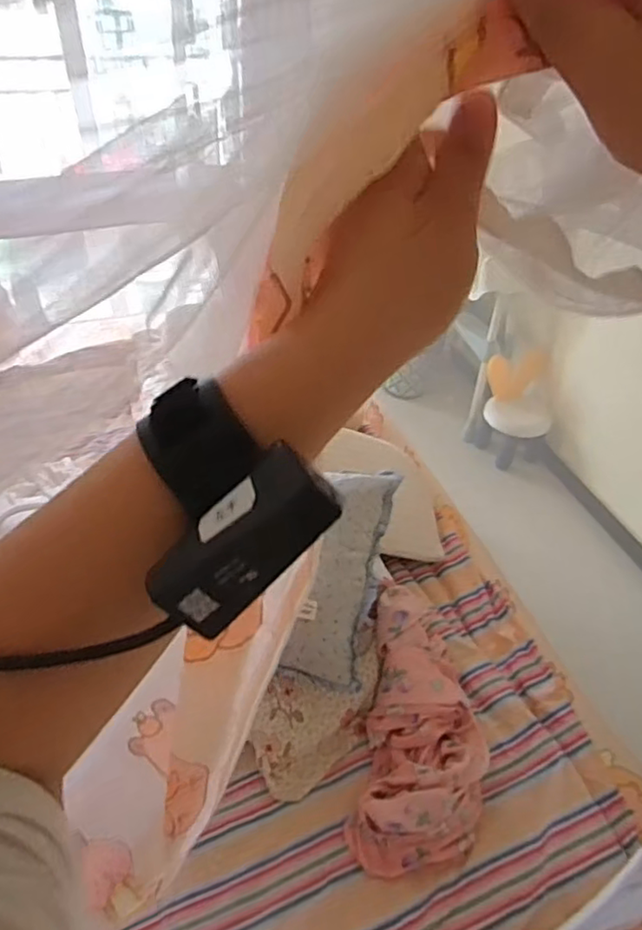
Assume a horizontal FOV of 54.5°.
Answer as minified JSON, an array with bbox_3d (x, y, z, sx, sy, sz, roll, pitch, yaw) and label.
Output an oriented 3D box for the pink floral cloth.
[{"bbox_3d":[0.169,0.423,1.069,0.219,0.102,0.473,3,55,2],"label":"pink floral cloth"}]

